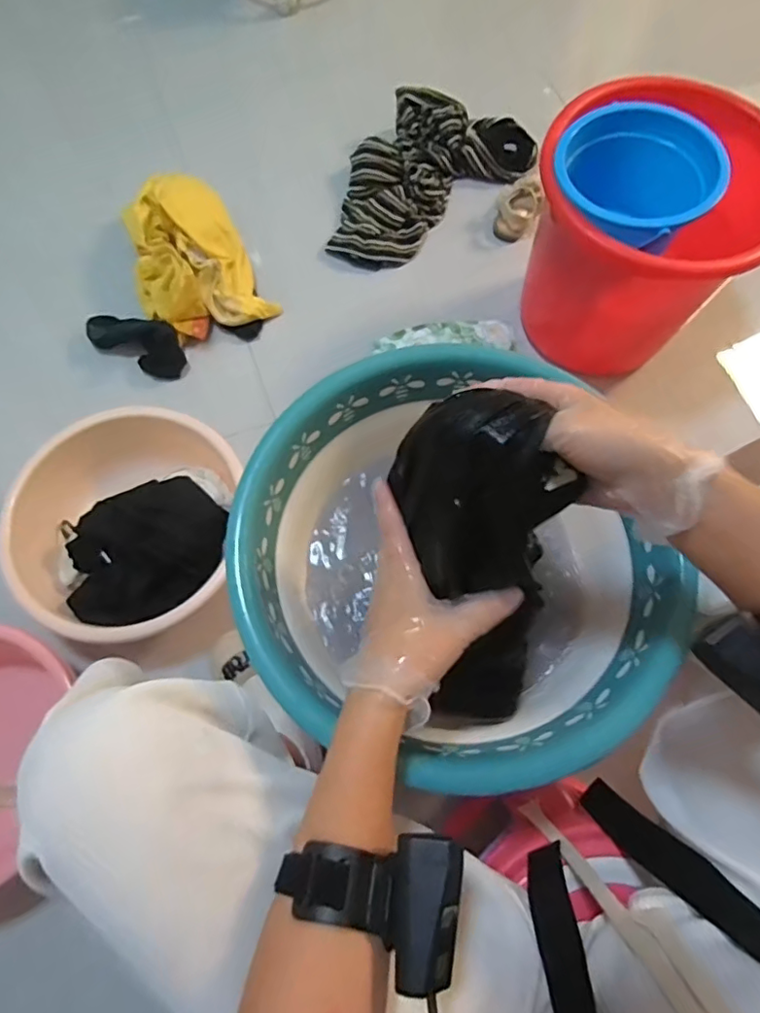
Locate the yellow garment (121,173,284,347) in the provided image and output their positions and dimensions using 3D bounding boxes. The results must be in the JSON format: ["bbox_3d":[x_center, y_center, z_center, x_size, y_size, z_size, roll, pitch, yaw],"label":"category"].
[{"bbox_3d":[-0.333,-0.434,0.949,0.196,0.100,0.289,-29,73,-10],"label":"yellow garment"}]

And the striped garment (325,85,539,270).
[{"bbox_3d":[0.082,-0.645,1.046,0.469,0.094,0.239,-37,75,-12],"label":"striped garment"}]

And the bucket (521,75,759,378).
[{"bbox_3d":[0.375,-0.383,0.834,0.307,0.294,0.309,0,70,0],"label":"bucket"}]

